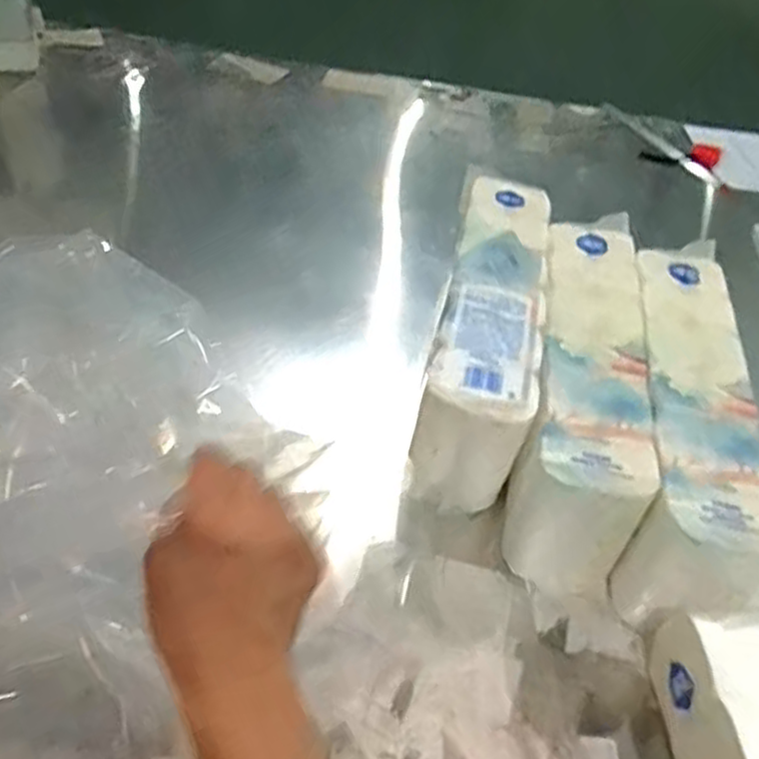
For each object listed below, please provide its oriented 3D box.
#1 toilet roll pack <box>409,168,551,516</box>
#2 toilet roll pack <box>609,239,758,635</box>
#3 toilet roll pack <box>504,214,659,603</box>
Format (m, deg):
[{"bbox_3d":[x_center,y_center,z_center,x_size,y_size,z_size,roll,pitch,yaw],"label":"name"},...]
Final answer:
[{"bbox_3d":[0.111,-0.050,0.781,0.091,0.133,0.382,13,44,4],"label":"toilet roll pack"},{"bbox_3d":[0.281,0.036,0.721,0.095,0.128,0.399,13,44,4],"label":"toilet roll pack"},{"bbox_3d":[0.194,0.000,0.749,0.094,0.133,0.433,12,44,3],"label":"toilet roll pack"}]

